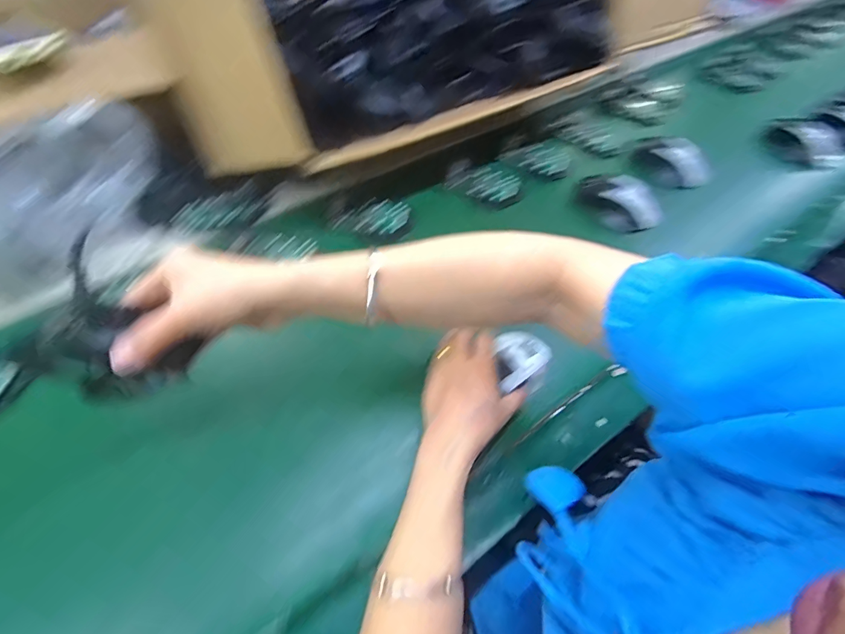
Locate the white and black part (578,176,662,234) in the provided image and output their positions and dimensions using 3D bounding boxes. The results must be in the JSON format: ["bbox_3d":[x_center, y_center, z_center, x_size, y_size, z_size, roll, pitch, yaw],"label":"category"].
[{"bbox_3d":[0.278,-0.164,0.595,0.116,0.030,0.081,33,60,16],"label":"white and black part"}]

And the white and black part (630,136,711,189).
[{"bbox_3d":[0.386,-0.238,0.653,0.114,0.034,0.088,31,60,15],"label":"white and black part"}]

